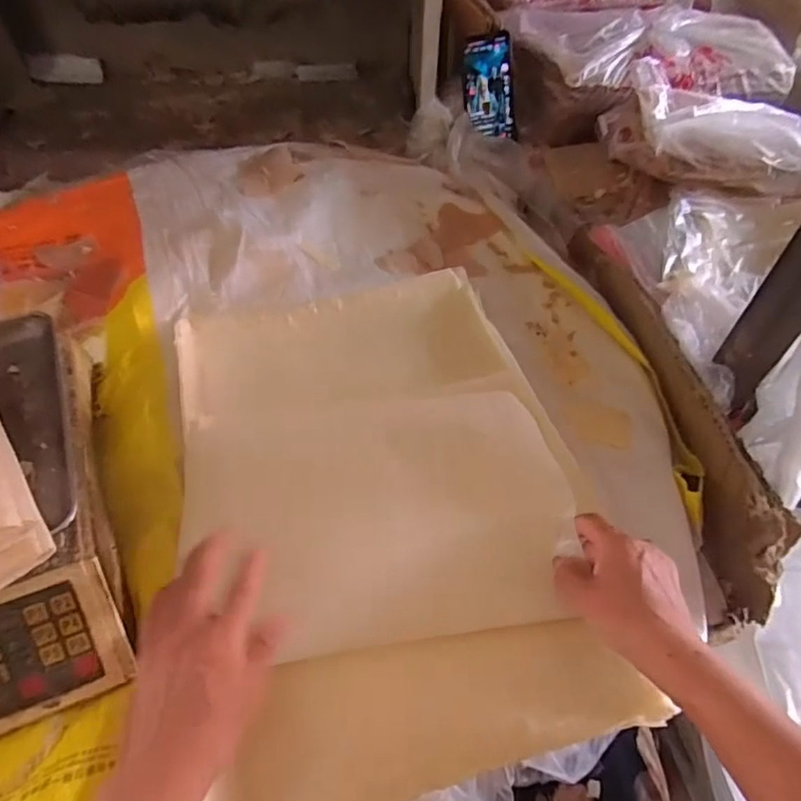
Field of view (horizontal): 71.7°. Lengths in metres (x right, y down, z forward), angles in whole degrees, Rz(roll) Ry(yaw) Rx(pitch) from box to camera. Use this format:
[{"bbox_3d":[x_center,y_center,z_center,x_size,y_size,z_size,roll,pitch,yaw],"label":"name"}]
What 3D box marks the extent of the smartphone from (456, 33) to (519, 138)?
[{"bbox_3d":[0.132,-0.464,0.826,0.076,0.139,0.011,-11,34,4],"label":"smartphone"}]

